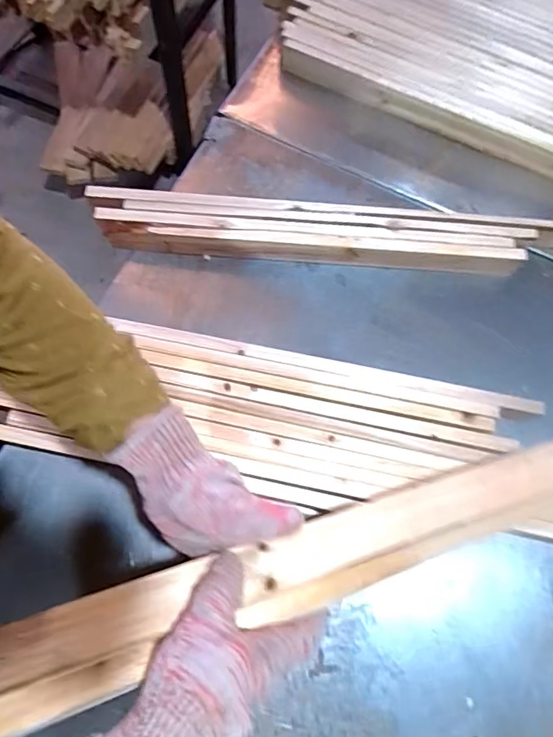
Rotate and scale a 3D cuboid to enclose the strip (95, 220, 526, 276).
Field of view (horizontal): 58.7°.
[{"bbox_3d":[0.042,-0.142,0.589,0.487,0.035,0.018,4,72,-1],"label":"strip"}]

